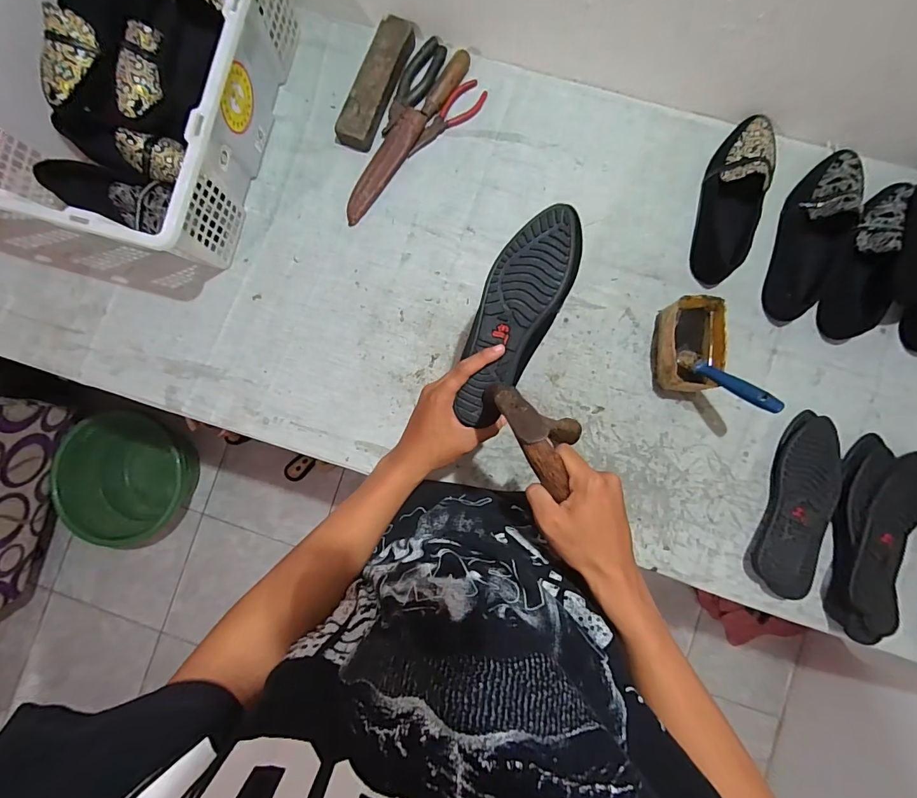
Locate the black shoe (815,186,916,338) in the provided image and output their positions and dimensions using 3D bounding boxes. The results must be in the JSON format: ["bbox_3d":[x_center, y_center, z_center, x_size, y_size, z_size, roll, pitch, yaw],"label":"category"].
[{"bbox_3d":[0.577,-0.197,0.599,0.072,0.046,0.231,16,86,4],"label":"black shoe"}]

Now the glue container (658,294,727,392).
[{"bbox_3d":[0.326,-0.076,0.598,0.076,0.065,0.126,7,86,3],"label":"glue container"}]

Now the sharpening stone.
[{"bbox_3d":[-0.129,-0.488,0.658,0.064,0.035,0.201,24,87,4],"label":"sharpening stone"}]

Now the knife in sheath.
[{"bbox_3d":[-0.083,-0.407,0.654,0.037,0.027,0.305,36,88,5],"label":"knife in sheath"}]

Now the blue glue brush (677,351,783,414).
[{"bbox_3d":[0.344,-0.024,0.541,0.024,0.146,0.014,-35,128,-1],"label":"blue glue brush"}]

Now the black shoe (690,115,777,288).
[{"bbox_3d":[0.397,-0.294,0.609,0.088,0.051,0.252,19,87,4],"label":"black shoe"}]

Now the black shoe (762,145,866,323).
[{"bbox_3d":[0.515,-0.232,0.597,0.092,0.061,0.243,15,86,4],"label":"black shoe"}]

